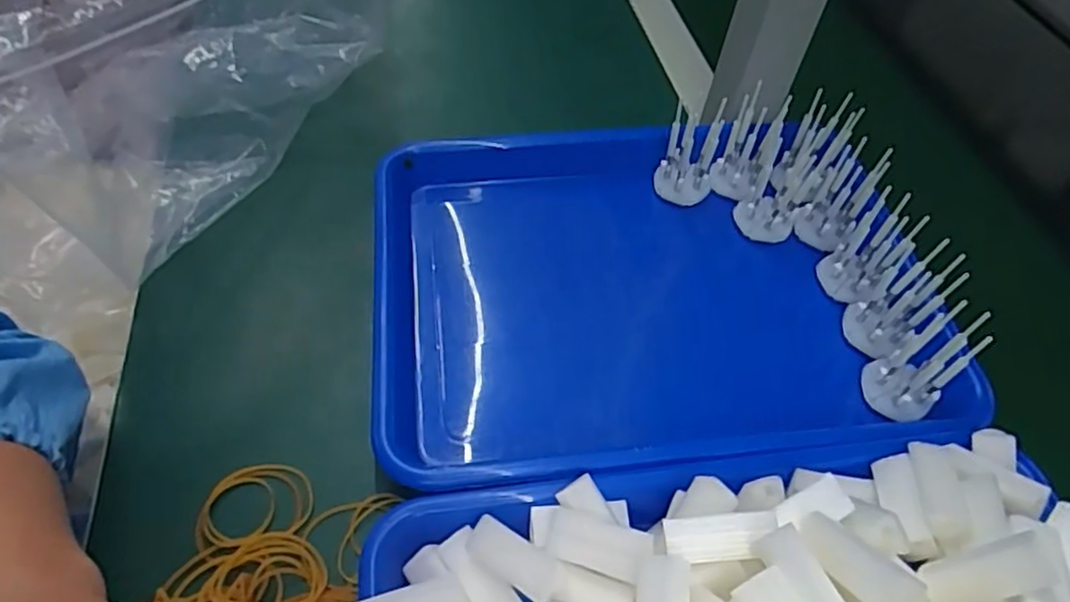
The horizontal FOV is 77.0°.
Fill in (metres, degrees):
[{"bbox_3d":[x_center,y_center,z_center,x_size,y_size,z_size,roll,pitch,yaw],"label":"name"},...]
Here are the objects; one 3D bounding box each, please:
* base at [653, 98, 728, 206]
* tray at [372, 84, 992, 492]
[{"bbox_3d":[0.104,-0.098,0.453,0.036,0.063,0.030,11,52,3],"label":"base"},{"bbox_3d":[0.069,-0.019,0.403,0.323,0.069,0.252,-4,53,-8],"label":"tray"}]

